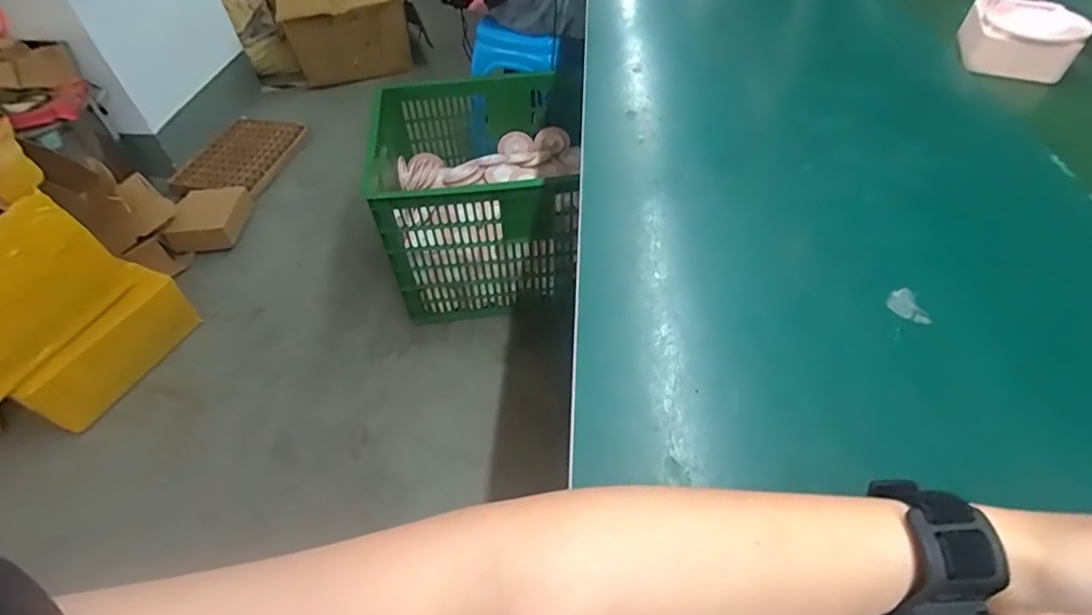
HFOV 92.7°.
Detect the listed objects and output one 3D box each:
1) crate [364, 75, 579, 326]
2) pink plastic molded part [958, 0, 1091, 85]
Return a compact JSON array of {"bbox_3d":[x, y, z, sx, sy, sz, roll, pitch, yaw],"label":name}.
[{"bbox_3d":[-0.211,-0.289,1.338,0.427,0.380,0.511,-5,50,-2],"label":"crate"},{"bbox_3d":[0.551,-0.314,0.604,0.110,0.042,0.120,23,54,20],"label":"pink plastic molded part"}]

